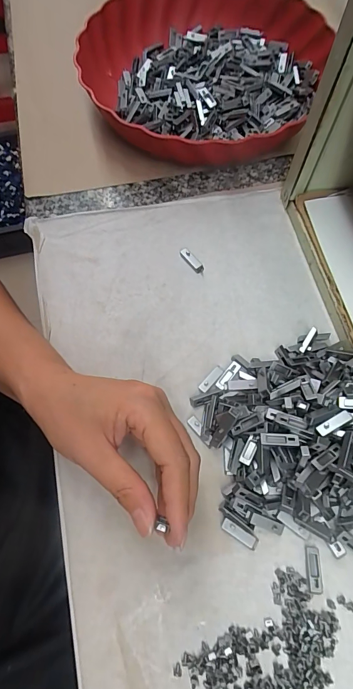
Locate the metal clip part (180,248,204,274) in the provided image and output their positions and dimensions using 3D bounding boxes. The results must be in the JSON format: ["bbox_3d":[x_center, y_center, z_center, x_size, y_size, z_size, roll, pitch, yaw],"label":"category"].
[{"bbox_3d":[0.013,-0.073,0.307,0.009,0.005,0.028,-33,72,-11],"label":"metal clip part"}]

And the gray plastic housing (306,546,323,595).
[{"bbox_3d":[0.087,0.142,0.224,0.009,0.006,0.025,7,57,3],"label":"gray plastic housing"}]

